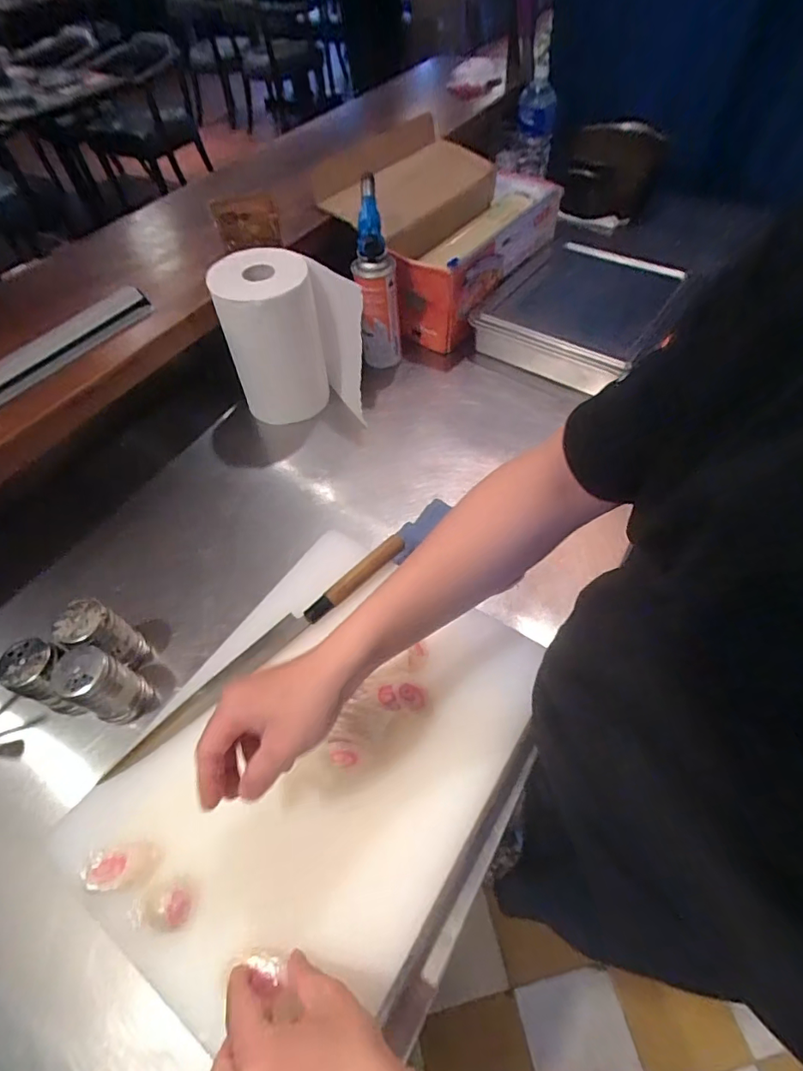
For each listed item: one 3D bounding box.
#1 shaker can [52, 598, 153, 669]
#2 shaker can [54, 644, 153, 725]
[{"bbox_3d":[-0.315,0.110,0.522,0.046,0.103,0.043,-1,56,1],"label":"shaker can"},{"bbox_3d":[-0.294,0.149,0.488,0.046,0.095,0.047,-1,56,1],"label":"shaker can"}]

